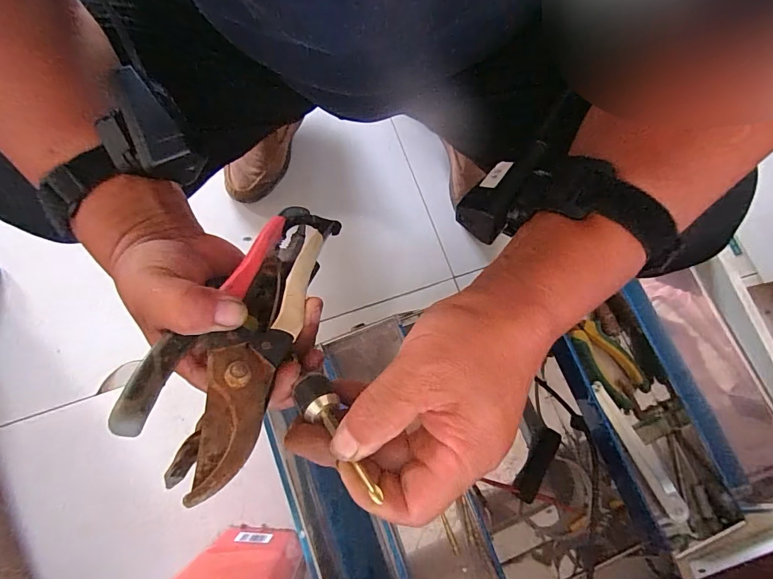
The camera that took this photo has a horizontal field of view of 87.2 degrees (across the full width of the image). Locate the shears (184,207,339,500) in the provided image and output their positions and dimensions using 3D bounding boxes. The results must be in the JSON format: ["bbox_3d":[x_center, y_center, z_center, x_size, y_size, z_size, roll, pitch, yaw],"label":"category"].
[{"bbox_3d":[-0.071,0.017,0.227,0.045,0.017,0.183,8,50,1],"label":"shears"}]

